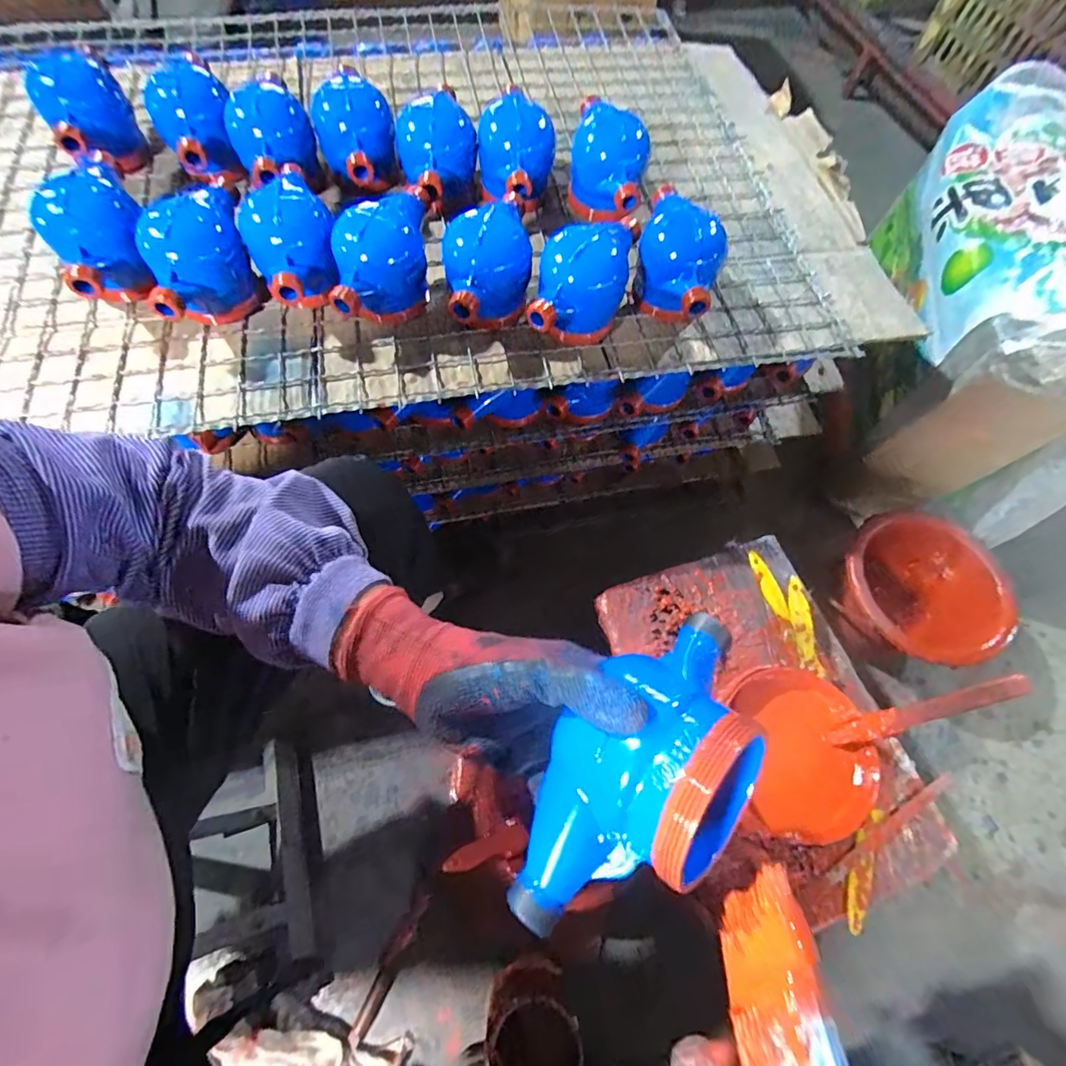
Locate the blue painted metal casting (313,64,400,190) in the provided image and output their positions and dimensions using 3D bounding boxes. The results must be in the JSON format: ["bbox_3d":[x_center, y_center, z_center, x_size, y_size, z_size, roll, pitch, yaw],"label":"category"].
[{"bbox_3d":[-0.204,-0.455,0.587,0.088,0.080,0.113,-15,68,-10],"label":"blue painted metal casting"}]

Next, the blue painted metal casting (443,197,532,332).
[{"bbox_3d":[-0.045,-0.254,0.493,0.084,0.088,0.138,-1,66,-4],"label":"blue painted metal casting"}]

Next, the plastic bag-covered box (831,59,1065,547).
[{"bbox_3d":[0.656,-0.324,0.796,0.229,0.399,0.619,15,66,3],"label":"plastic bag-covered box"}]

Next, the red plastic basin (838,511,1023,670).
[{"bbox_3d":[0.534,0.091,0.763,0.201,0.177,0.190,1,66,-3],"label":"red plastic basin"}]

